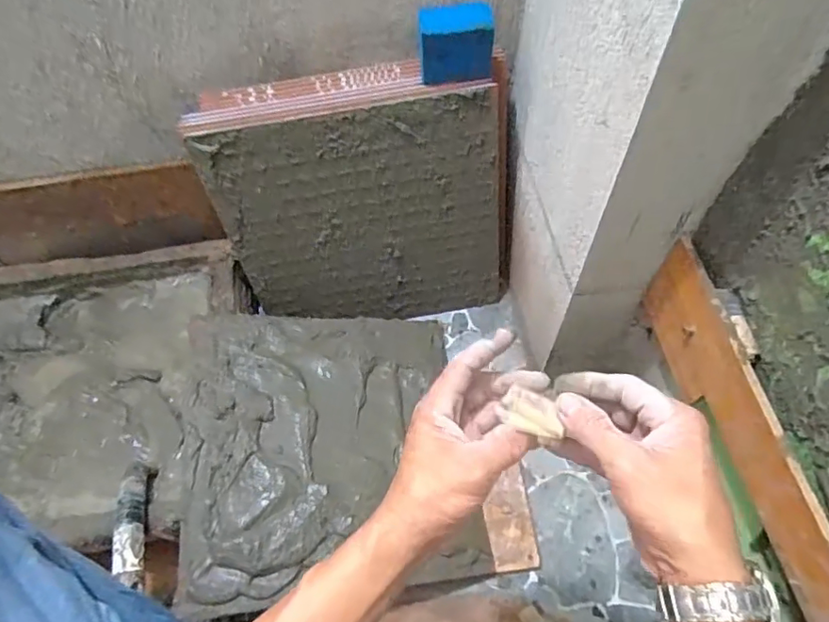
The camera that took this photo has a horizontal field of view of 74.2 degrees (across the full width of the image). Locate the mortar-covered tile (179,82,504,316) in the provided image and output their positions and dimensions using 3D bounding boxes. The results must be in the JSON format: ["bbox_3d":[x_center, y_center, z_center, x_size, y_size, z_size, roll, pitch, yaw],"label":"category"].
[{"bbox_3d":[-0.069,-0.124,0.828,0.401,0.388,0.020,-9,46,1],"label":"mortar-covered tile"}]

